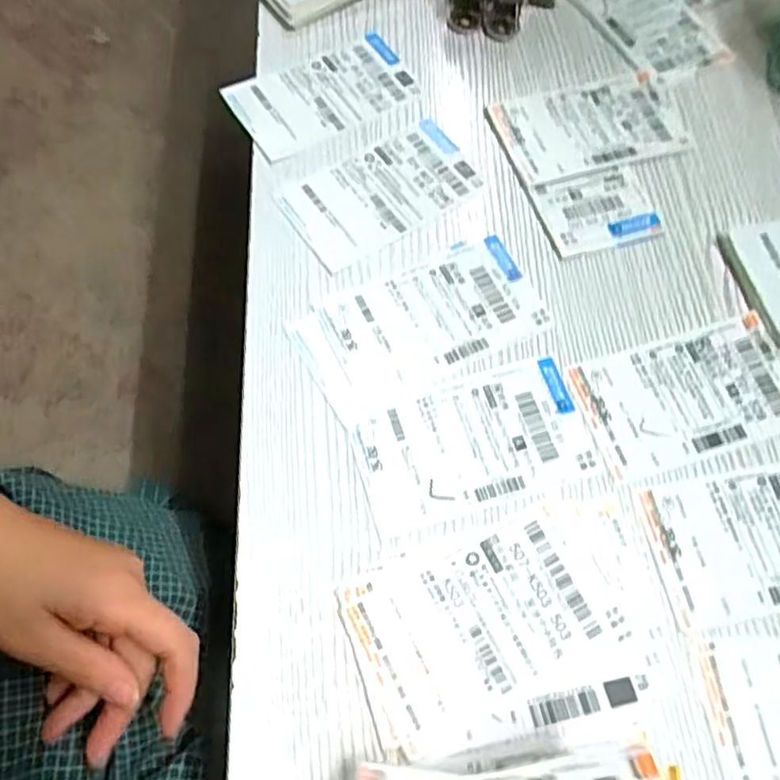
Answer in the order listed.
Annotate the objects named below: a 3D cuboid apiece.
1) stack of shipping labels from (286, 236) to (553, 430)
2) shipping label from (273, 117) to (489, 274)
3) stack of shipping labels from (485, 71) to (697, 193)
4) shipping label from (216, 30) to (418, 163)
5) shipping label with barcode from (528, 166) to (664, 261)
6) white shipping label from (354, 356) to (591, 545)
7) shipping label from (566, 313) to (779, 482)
[{"bbox_3d":[0.019,-0.040,0.386,0.143,0.004,0.077,-26,69,-12],"label":"stack of shipping labels"},{"bbox_3d":[-0.004,-0.132,0.428,0.127,0.004,0.072,-31,71,-14],"label":"shipping label"},{"bbox_3d":[0.143,-0.186,0.454,0.129,0.004,0.079,-16,68,-9],"label":"stack of shipping labels"},{"bbox_3d":[-0.047,-0.215,0.461,0.128,0.005,0.076,-30,70,-14],"label":"shipping label"},{"bbox_3d":[0.137,-0.120,0.425,0.075,0.004,0.060,-15,67,-8],"label":"shipping label with barcode"},{"bbox_3d":[0.046,0.032,0.356,0.129,0.004,0.070,-18,68,-10],"label":"white shipping label"},{"bbox_3d":[0.176,0.003,0.376,0.126,0.004,0.072,-15,67,-8],"label":"shipping label"}]

